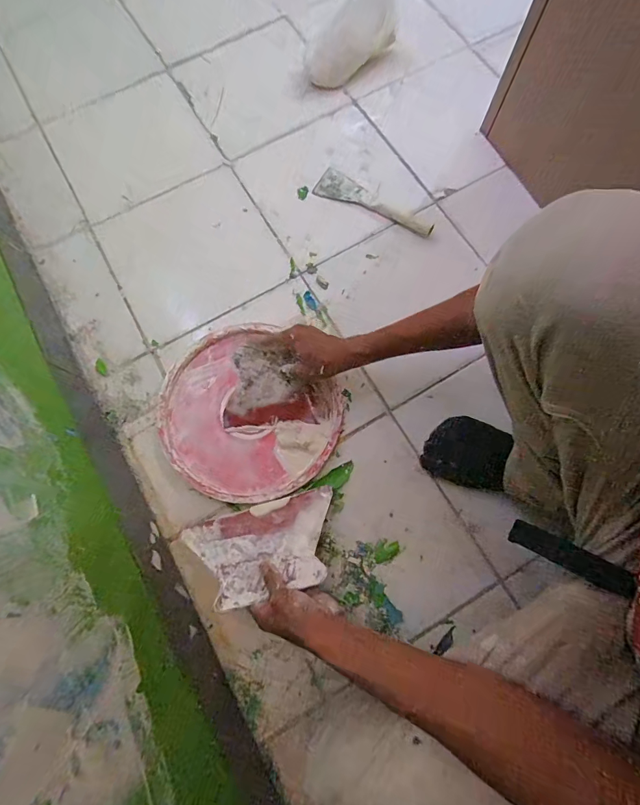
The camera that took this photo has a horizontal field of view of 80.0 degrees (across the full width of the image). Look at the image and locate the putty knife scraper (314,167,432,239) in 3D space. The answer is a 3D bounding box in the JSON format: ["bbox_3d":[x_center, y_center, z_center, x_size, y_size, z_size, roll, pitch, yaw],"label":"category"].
[{"bbox_3d":[0.101,-0.376,0.715,0.237,0.014,0.058,33,78,8],"label":"putty knife scraper"}]

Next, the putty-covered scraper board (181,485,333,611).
[{"bbox_3d":[-0.073,0.199,0.526,0.203,0.007,0.124,-16,50,-7],"label":"putty-covered scraper board"}]

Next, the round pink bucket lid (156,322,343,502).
[{"bbox_3d":[-0.113,0.015,0.613,0.279,0.031,0.270,0,76,1],"label":"round pink bucket lid"}]

